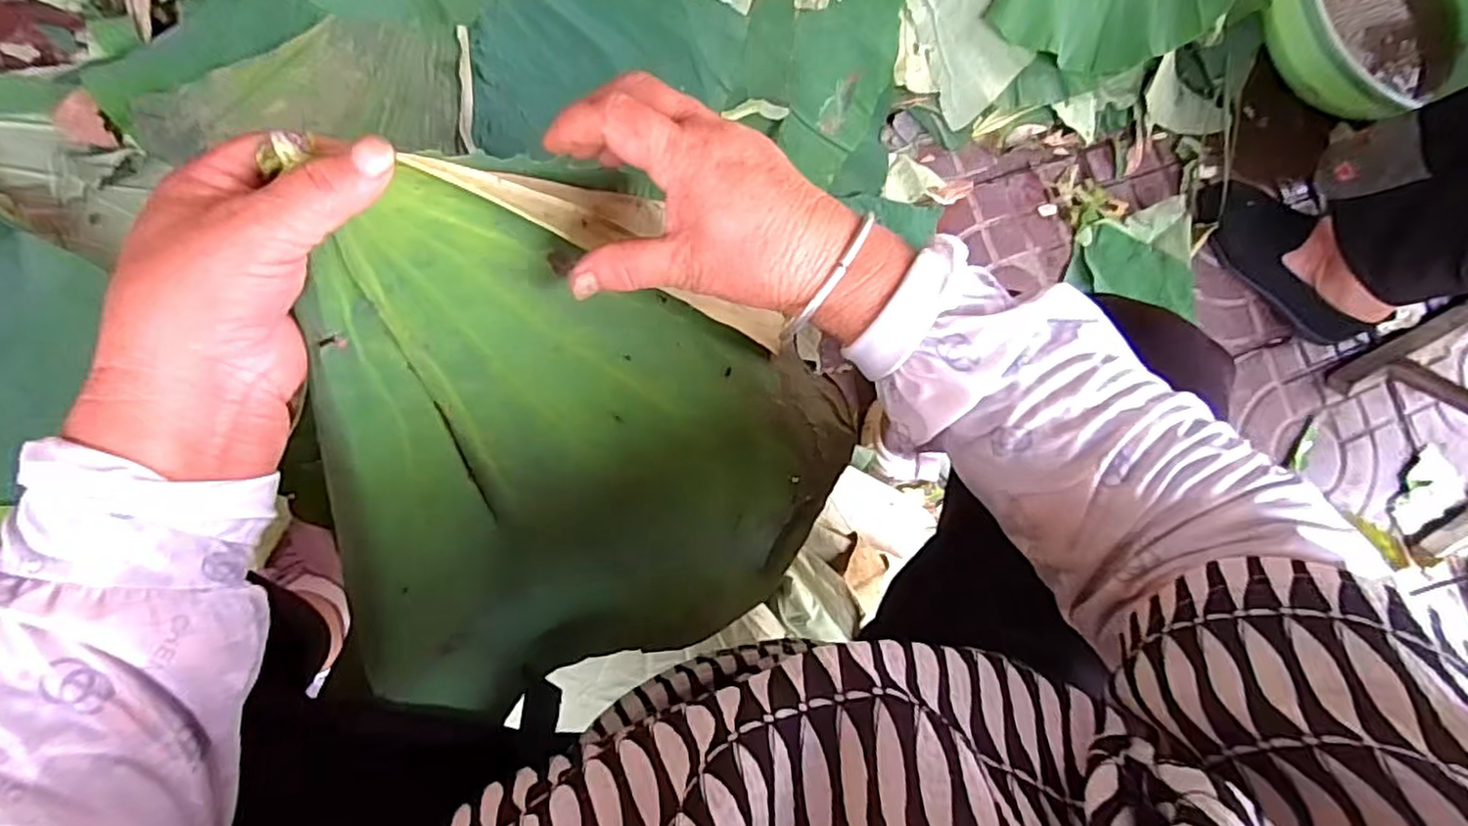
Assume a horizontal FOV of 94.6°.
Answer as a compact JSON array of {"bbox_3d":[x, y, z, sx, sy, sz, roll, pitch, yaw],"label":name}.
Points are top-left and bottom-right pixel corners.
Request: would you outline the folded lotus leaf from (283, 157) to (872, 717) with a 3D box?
[{"bbox_3d":[-0.066,0.010,0.348,0.289,0.052,0.290,-22,120,-20],"label":"folded lotus leaf"}]

